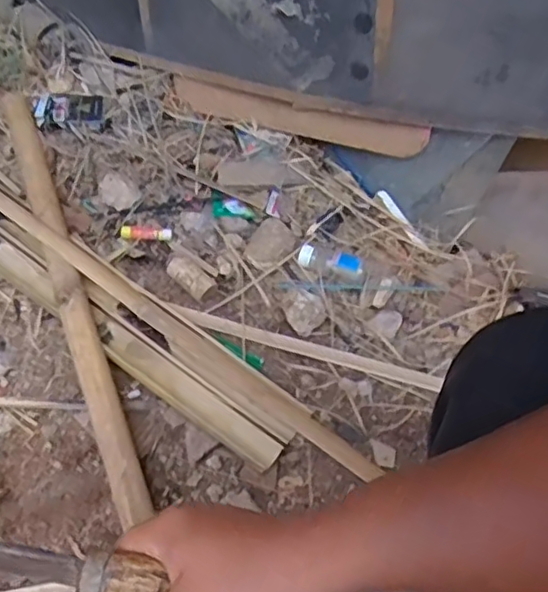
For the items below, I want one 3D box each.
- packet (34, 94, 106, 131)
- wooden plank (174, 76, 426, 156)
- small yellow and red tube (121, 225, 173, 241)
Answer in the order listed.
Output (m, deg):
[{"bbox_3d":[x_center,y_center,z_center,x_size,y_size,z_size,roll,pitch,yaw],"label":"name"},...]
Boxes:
[{"bbox_3d":[-0.327,-0.298,1.020,0.108,0.033,0.072,5,55,1],"label":"packet"},{"bbox_3d":[0.029,-0.275,0.980,0.438,0.065,0.015,20,57,26],"label":"wooden plank"},{"bbox_3d":[-0.188,-0.094,0.934,0.073,0.012,0.018,1,57,-3],"label":"small yellow and red tube"}]

